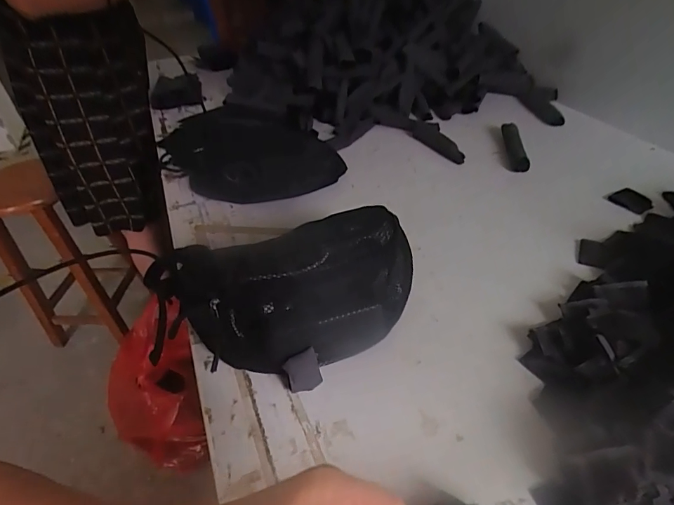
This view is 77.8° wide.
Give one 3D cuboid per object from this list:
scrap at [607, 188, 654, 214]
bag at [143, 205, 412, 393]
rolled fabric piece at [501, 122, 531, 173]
[{"bbox_3d":[0.455,-0.080,0.643,0.057,0.004,0.054,-27,45,-24],"label":"scrap"},{"bbox_3d":[-0.068,0.050,0.466,0.309,0.122,0.170,-7,40,-3],"label":"bag"},{"bbox_3d":[0.328,-0.199,0.770,0.032,0.024,0.153,4,41,10],"label":"rolled fabric piece"}]

